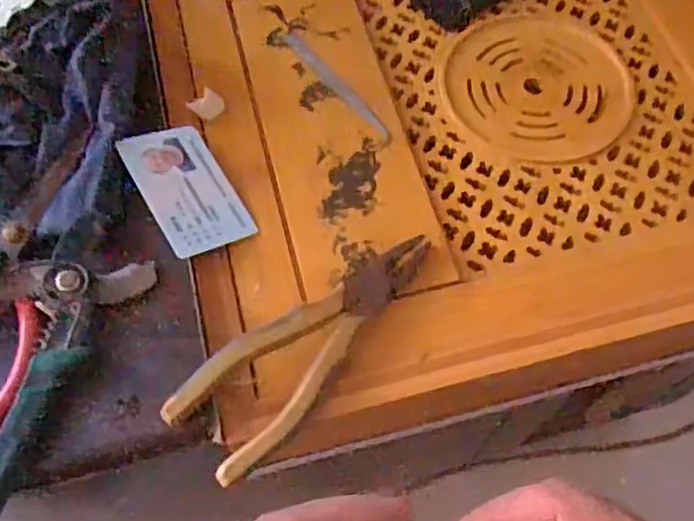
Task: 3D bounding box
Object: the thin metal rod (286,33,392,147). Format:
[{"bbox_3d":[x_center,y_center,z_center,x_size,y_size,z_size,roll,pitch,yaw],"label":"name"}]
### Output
[{"bbox_3d":[-0.006,-0.120,0.465,0.012,0.004,0.118,-31,68,-16],"label":"thin metal rod"}]

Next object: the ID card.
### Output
[{"bbox_3d":[-0.096,-0.044,0.412,0.055,0.004,0.085,-21,72,-35],"label":"ID card"}]

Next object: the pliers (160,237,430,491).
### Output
[{"bbox_3d":[-0.016,0.043,0.366,0.165,0.029,0.054,-41,71,-20],"label":"pliers"}]

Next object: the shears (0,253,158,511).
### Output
[{"bbox_3d":[-0.206,0.043,0.356,0.144,0.036,0.155,22,64,10],"label":"shears"}]

